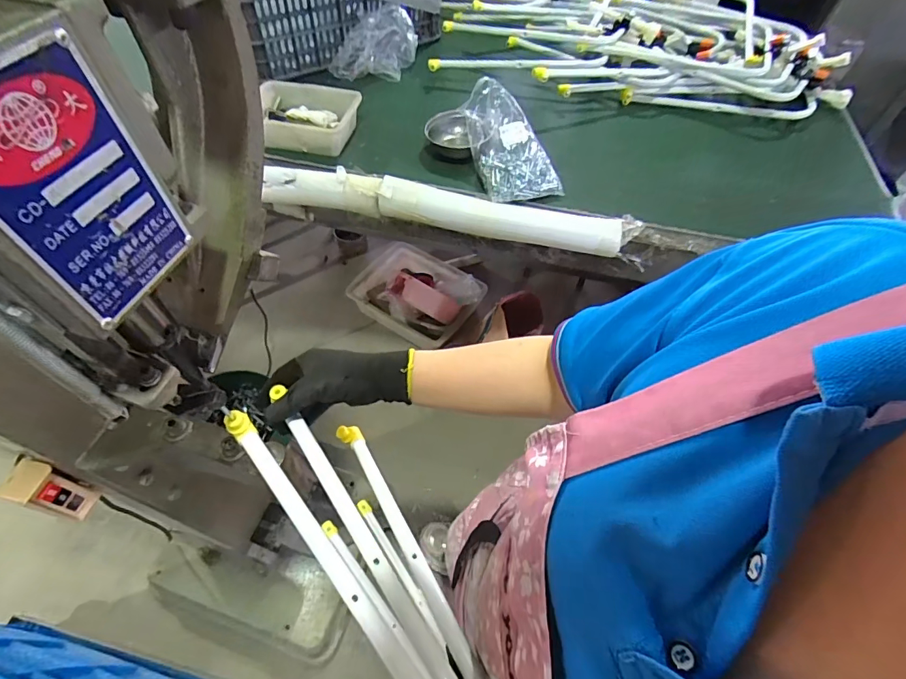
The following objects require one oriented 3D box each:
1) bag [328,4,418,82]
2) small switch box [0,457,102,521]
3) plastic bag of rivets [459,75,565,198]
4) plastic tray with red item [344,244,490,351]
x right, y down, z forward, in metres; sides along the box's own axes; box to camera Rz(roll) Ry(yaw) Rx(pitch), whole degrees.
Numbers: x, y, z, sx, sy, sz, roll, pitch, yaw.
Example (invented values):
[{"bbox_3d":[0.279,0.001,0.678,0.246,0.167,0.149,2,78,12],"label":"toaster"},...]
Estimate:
[{"bbox_3d":[-0.206,-0.779,1.172,0.250,0.127,0.107,-19,57,-14],"label":"bag"},{"bbox_3d":[-0.531,0.201,0.586,0.046,0.105,0.049,11,55,6],"label":"small switch box"},{"bbox_3d":[0.117,-0.420,0.913,0.152,0.147,0.243,-17,57,-13],"label":"plastic bag of rivets"},{"bbox_3d":[-0.134,-0.207,1.736,0.499,0.163,0.400,29,59,18],"label":"plastic tray with red item"}]

